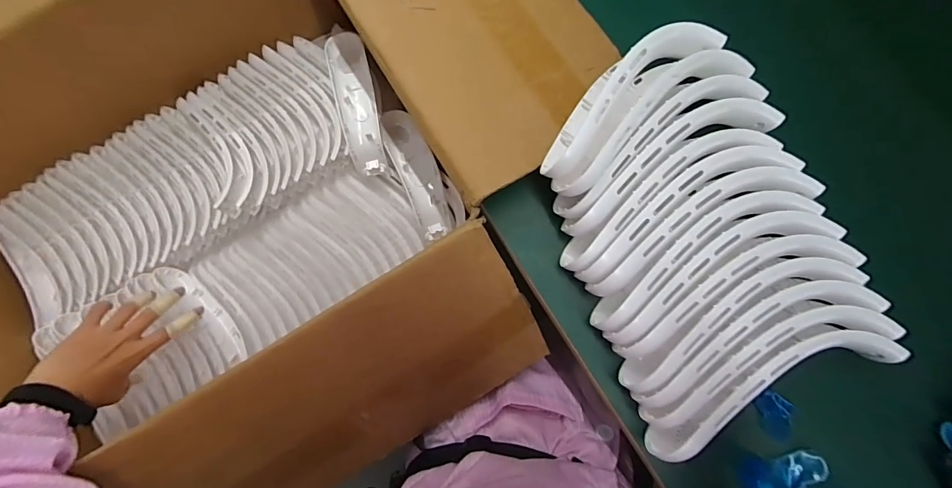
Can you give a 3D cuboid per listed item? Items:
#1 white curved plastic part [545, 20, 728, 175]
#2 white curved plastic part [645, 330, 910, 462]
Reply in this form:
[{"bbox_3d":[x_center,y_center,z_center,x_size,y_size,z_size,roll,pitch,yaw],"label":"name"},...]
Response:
[{"bbox_3d":[0.126,-0.132,0.354,0.194,0.049,0.049,-41,80,-1],"label":"white curved plastic part"},{"bbox_3d":[0.227,0.109,0.335,0.202,0.046,0.050,-25,80,1],"label":"white curved plastic part"}]

